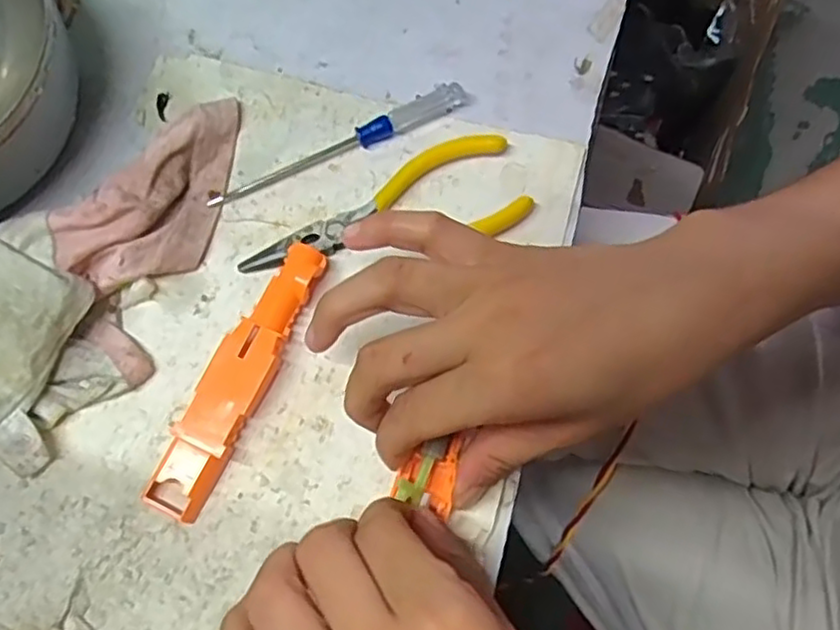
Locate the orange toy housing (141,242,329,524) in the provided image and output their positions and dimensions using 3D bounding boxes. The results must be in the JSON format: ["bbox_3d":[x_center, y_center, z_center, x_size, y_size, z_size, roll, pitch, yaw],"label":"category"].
[{"bbox_3d":[-0.073,0.024,0.284,0.023,0.014,0.119,25,74,8],"label":"orange toy housing"}]

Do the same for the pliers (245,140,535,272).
[{"bbox_3d":[-0.017,-0.051,0.311,0.128,0.008,0.044,-9,72,-3],"label":"pliers"}]

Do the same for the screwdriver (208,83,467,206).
[{"bbox_3d":[-0.036,-0.078,0.320,0.127,0.008,0.013,-29,74,-9],"label":"screwdriver"}]

